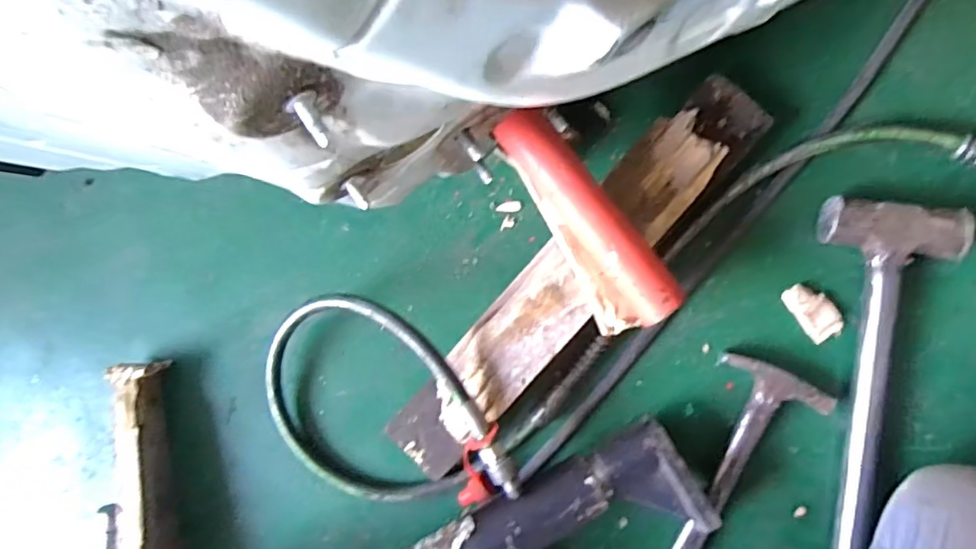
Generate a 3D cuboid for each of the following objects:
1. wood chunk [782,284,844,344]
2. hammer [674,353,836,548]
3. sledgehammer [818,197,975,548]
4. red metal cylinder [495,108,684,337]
[{"bbox_3d":[0.295,0.033,0.522,0.031,0.013,0.054,-36,83,5],"label":"wood chunk"},{"bbox_3d":[0.211,0.223,0.519,0.094,0.026,0.293,21,90,9],"label":"hammer"},{"bbox_3d":[0.332,0.096,0.490,0.107,0.044,0.310,6,88,9],"label":"sledgehammer"},{"bbox_3d":[0.077,-0.043,0.462,0.066,0.058,0.193,-34,82,7],"label":"red metal cylinder"}]

